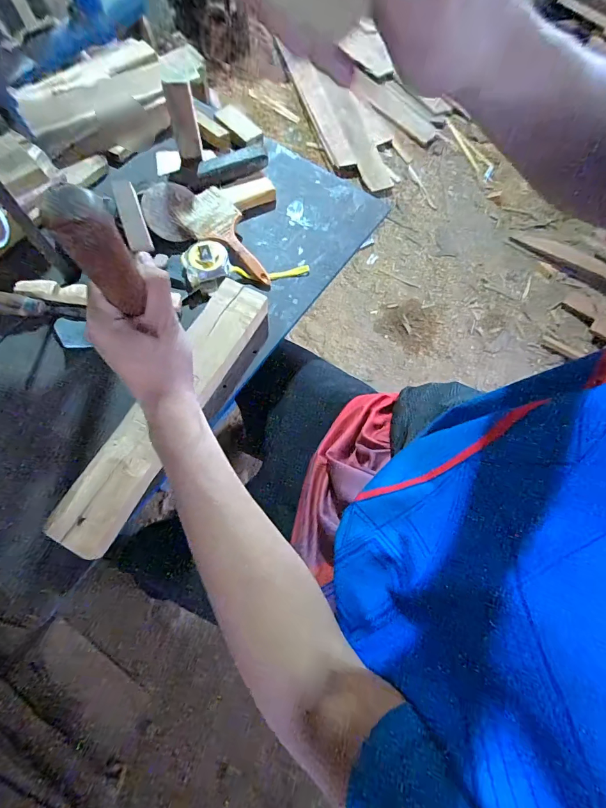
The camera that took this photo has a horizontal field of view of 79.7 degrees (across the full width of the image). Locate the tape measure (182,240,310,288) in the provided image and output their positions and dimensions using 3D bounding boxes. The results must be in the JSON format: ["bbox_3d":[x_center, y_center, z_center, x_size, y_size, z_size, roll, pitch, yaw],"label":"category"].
[{"bbox_3d":[-0.090,-0.230,0.578,0.191,0.033,0.068,-11,69,-6],"label":"tape measure"}]

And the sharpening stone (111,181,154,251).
[{"bbox_3d":[-0.263,-0.290,0.560,0.034,0.007,0.102,-19,101,-22],"label":"sharpening stone"}]

